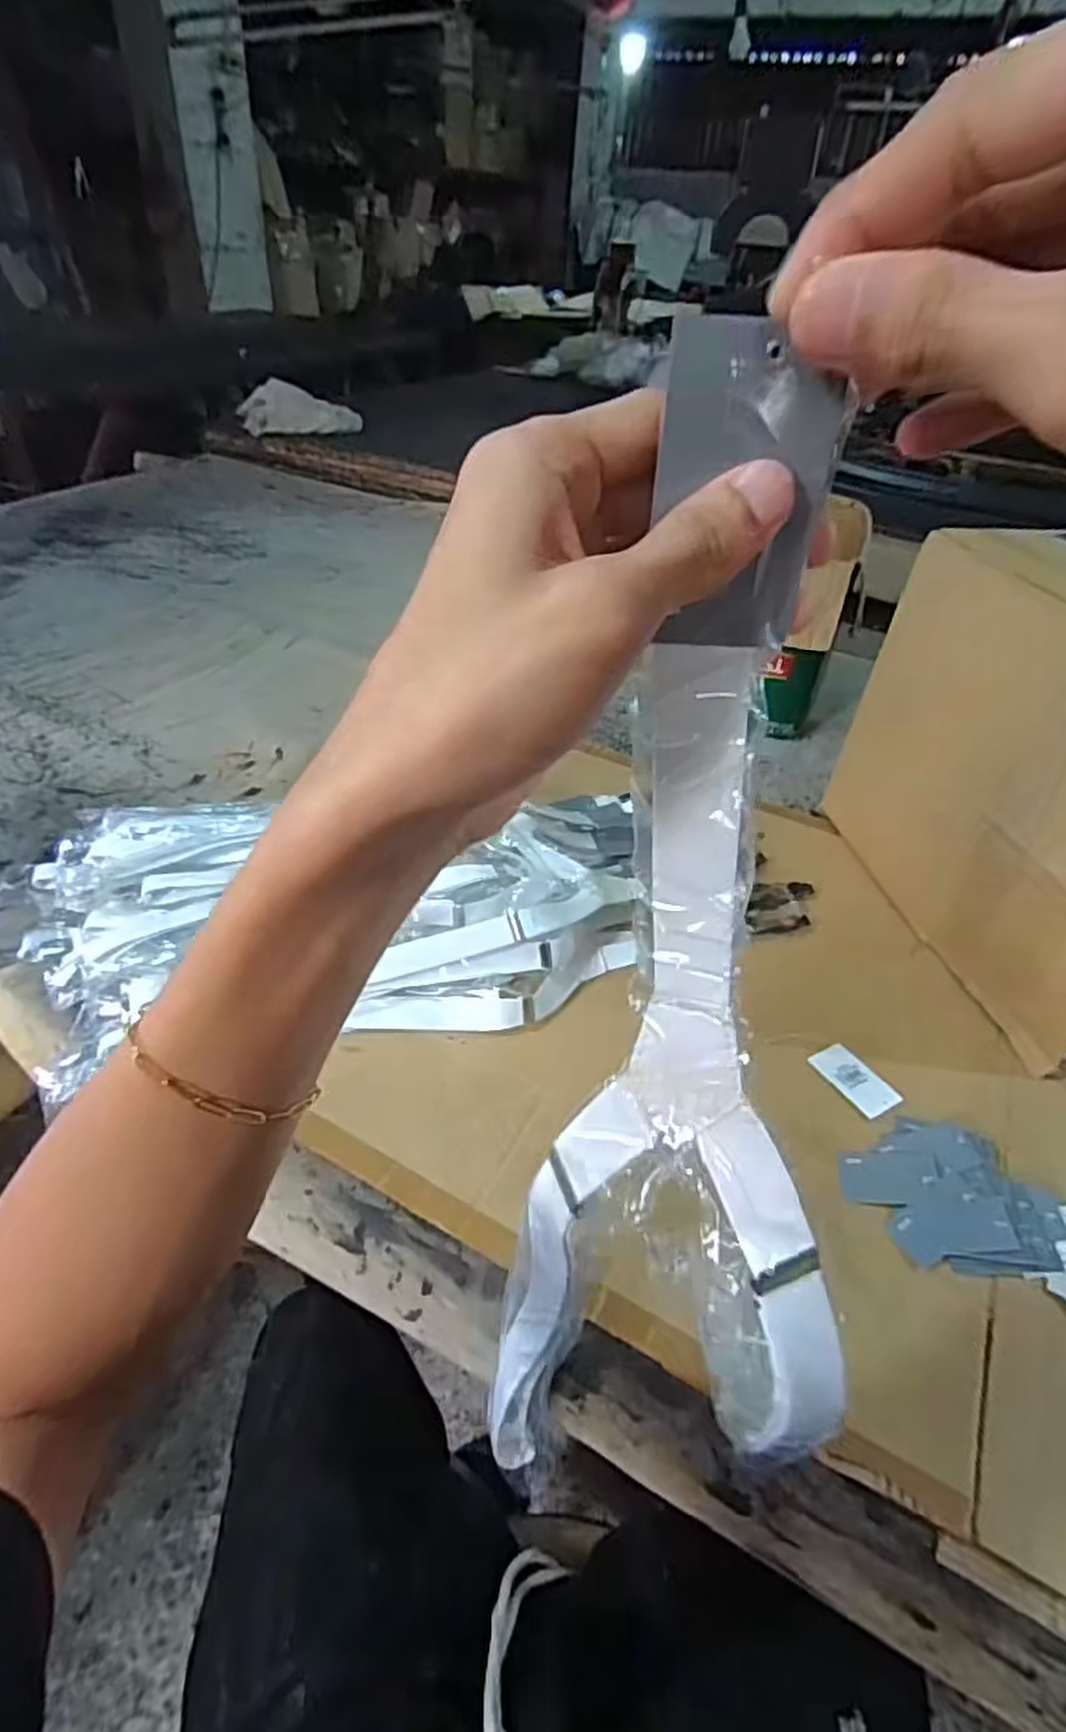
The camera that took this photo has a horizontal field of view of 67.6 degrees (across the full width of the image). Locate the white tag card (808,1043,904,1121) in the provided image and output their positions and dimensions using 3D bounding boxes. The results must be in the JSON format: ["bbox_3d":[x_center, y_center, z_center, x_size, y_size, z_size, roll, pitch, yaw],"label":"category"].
[{"bbox_3d":[0.274,0.182,0.678,0.040,0.004,0.073,-20,38,-19],"label":"white tag card"}]

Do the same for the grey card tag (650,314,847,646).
[{"bbox_3d":[0.049,-0.085,0.185,0.037,0.070,0.004,1,39,3],"label":"grey card tag"}]

